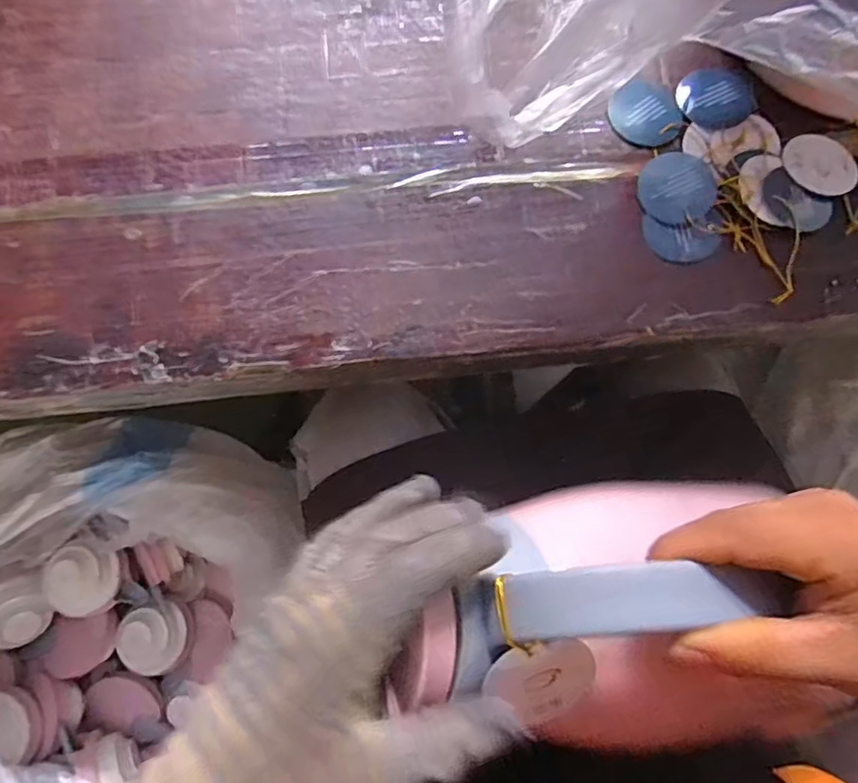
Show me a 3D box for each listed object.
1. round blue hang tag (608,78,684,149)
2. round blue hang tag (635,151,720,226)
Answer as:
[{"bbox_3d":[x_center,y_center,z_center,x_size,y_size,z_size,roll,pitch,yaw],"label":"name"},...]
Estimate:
[{"bbox_3d":[0.155,-0.200,0.422,0.048,0.005,0.056,-34,71,-5],"label":"round blue hang tag"},{"bbox_3d":[0.171,-0.141,0.409,0.050,0.006,0.050,-1,80,9],"label":"round blue hang tag"}]

